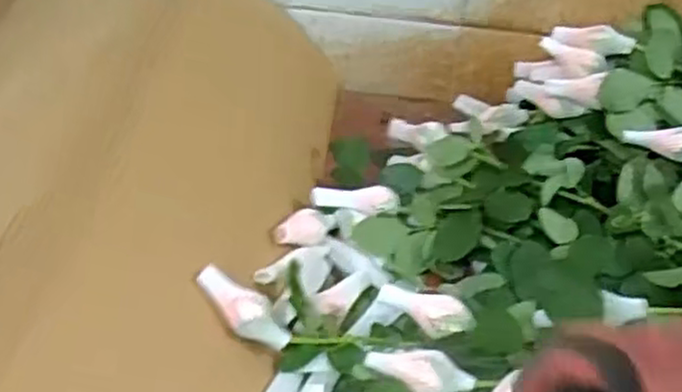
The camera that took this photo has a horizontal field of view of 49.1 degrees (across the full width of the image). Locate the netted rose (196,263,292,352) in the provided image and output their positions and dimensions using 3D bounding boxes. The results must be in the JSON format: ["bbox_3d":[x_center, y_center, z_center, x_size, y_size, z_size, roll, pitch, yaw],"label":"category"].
[{"bbox_3d":[-0.072,0.085,0.571,0.085,0.026,0.033,42,51,-4],"label":"netted rose"}]

